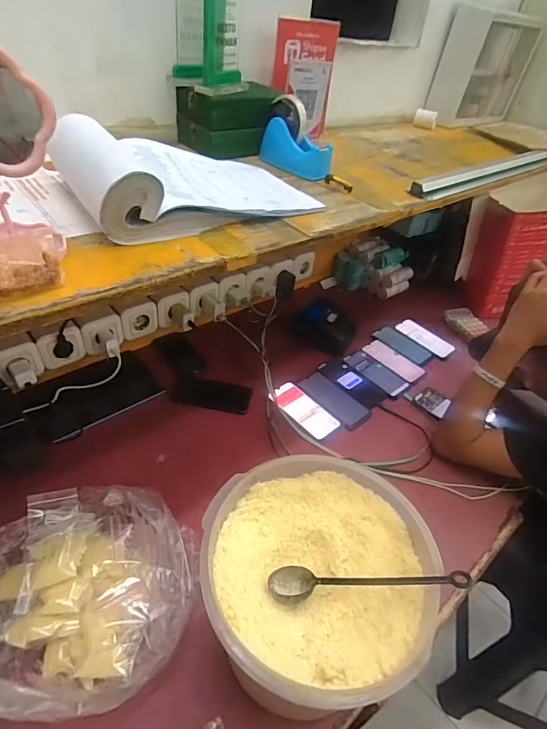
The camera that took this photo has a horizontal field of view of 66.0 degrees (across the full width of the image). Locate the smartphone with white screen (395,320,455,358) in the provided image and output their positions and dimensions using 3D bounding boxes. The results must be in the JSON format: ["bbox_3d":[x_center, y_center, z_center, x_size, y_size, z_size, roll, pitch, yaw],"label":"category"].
[{"bbox_3d":[0.417,-0.075,1.162,0.166,0.012,0.063,35,48,28],"label":"smartphone with white screen"}]

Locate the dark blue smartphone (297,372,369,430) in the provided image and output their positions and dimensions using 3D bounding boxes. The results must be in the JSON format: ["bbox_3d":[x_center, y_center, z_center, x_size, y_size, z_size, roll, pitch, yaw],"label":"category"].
[{"bbox_3d":[0.140,0.078,0.952,0.076,0.014,0.164,-24,50,-31],"label":"dark blue smartphone"}]

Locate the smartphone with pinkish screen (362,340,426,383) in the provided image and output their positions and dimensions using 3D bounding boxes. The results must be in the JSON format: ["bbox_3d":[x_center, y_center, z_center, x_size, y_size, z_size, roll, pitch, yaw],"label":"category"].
[{"bbox_3d":[0.306,-0.008,1.086,0.061,0.012,0.159,-26,51,-33],"label":"smartphone with pinkish screen"}]

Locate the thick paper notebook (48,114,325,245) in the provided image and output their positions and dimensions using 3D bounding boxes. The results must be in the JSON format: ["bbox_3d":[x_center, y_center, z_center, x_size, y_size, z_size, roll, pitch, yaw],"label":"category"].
[{"bbox_3d":[-0.114,-0.275,0.599,0.321,0.089,0.201,-21,48,-29],"label":"thick paper notebook"}]

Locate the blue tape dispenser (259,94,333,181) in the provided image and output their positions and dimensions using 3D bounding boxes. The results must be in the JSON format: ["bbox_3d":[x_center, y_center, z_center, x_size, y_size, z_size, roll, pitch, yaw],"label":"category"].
[{"bbox_3d":[0.041,-0.411,0.761,0.060,0.104,0.145,-20,48,-28],"label":"blue tape dispenser"}]

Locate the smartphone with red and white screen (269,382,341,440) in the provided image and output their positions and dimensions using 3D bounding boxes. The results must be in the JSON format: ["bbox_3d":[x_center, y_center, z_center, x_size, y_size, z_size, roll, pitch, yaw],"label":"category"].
[{"bbox_3d":[0.065,0.098,0.908,0.073,0.007,0.158,-25,50,-32],"label":"smartphone with red and white screen"}]

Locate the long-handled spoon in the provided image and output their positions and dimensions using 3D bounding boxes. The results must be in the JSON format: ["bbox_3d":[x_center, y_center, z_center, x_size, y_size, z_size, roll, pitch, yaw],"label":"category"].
[{"bbox_3d":[0.097,0.229,0.449,0.204,0.015,0.036,-8,40,9],"label":"long-handled spoon"}]

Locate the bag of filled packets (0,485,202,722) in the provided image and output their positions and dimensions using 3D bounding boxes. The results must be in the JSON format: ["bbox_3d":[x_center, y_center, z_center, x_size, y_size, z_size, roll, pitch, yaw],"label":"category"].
[{"bbox_3d":[-0.258,0.289,0.560,0.280,0.088,0.280,16,41,10],"label":"bag of filled packets"}]

